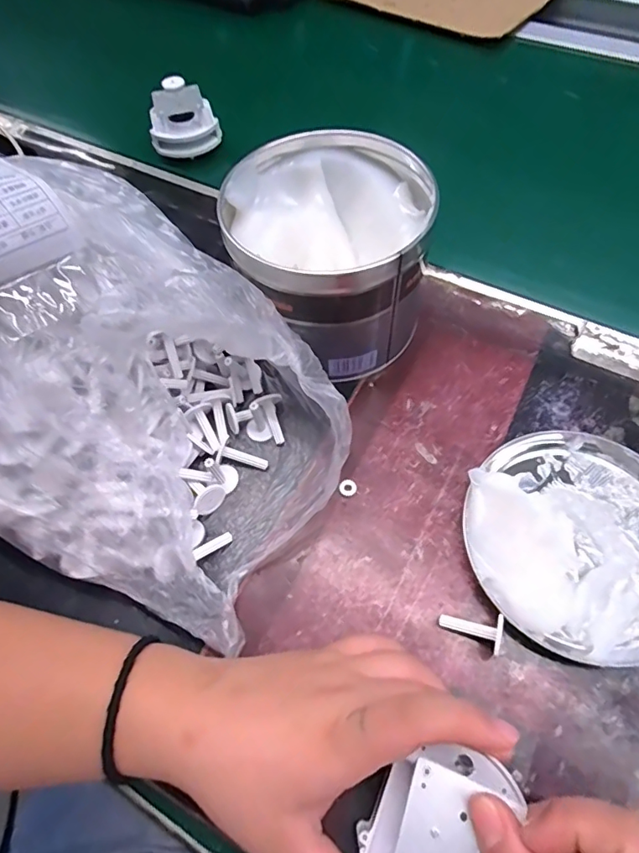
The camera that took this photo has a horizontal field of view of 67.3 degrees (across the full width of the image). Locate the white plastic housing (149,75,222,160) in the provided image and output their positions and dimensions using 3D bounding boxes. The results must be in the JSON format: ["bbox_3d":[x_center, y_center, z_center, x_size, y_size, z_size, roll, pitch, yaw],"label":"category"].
[{"bbox_3d":[-0.133,-0.296,0.464,0.062,0.045,0.063,-17,62,-8],"label":"white plastic housing"}]

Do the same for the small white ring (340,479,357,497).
[{"bbox_3d":[0.018,0.038,0.299,0.011,0.004,0.010,-1,61,1],"label":"small white ring"}]

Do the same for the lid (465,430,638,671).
[{"bbox_3d":[0.149,0.060,0.268,0.126,0.026,0.125,-1,61,1],"label":"lid"}]

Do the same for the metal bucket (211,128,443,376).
[{"bbox_3d":[0.008,-0.110,0.324,0.122,0.098,0.127,-21,63,-10],"label":"metal bucket"}]

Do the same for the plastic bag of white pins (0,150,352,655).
[{"bbox_3d":[-0.122,-0.042,0.266,0.285,0.141,0.207,24,64,14],"label":"plastic bag of white pins"}]

